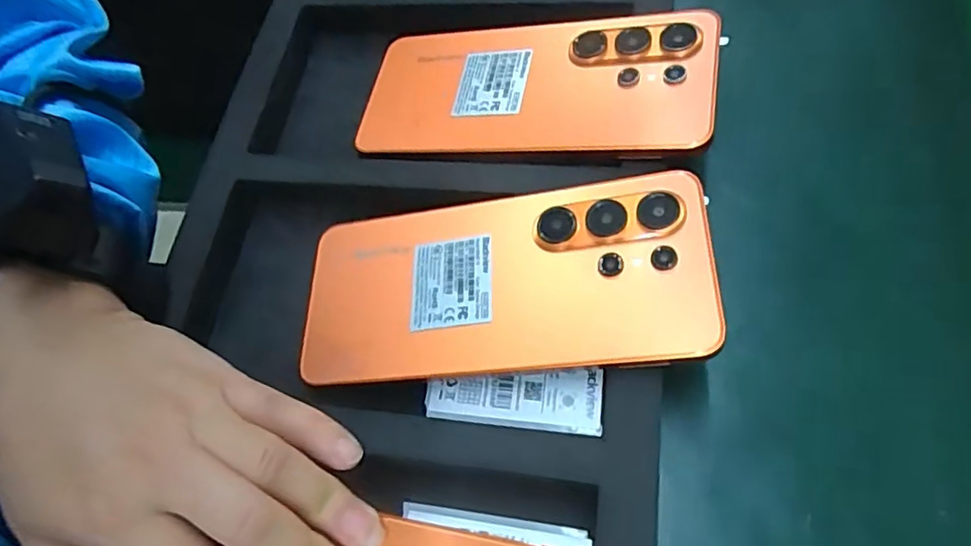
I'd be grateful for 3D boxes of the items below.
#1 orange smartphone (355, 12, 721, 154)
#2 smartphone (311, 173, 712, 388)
[{"bbox_3d":[0.019,-0.089,0.288,0.168,0.005,0.075,4,66,21],"label":"orange smartphone"},{"bbox_3d":[0.002,0.004,0.249,0.170,0.010,0.076,-6,61,17],"label":"smartphone"}]

